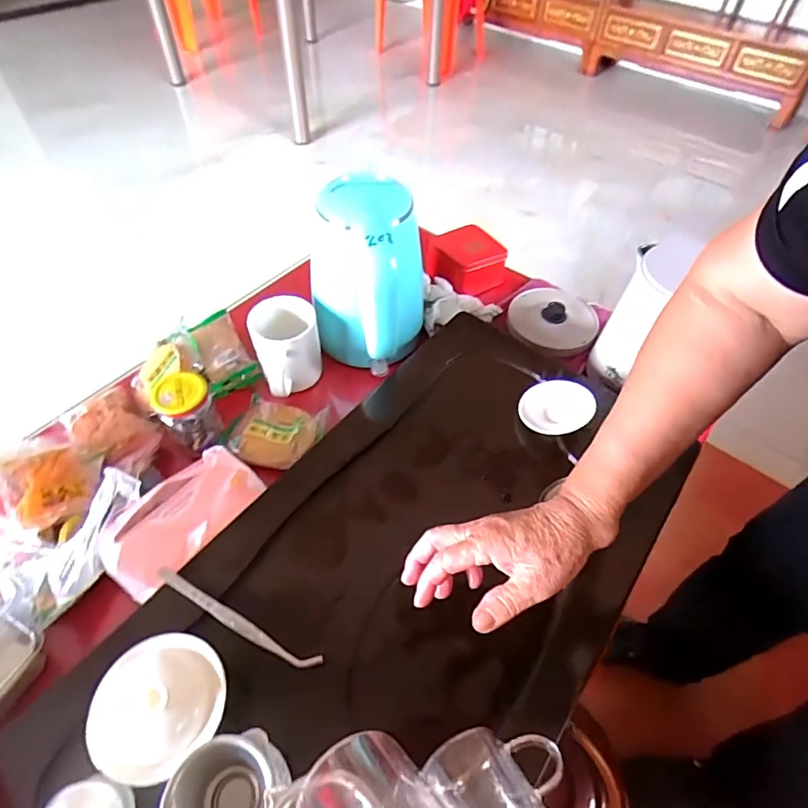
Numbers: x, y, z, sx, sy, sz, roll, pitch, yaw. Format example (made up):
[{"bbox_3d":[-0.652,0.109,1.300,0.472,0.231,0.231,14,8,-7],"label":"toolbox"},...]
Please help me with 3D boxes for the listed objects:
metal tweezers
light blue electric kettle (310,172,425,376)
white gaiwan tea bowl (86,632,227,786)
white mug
[{"bbox_3d":[-0.149,0.189,0.440,0.167,0.007,0.016,22,54,14],"label":"metal tweezers"},{"bbox_3d":[-0.044,-0.149,0.634,0.127,0.217,0.116,32,57,21],"label":"light blue electric kettle"},{"bbox_3d":[-0.181,0.231,0.382,0.085,0.051,0.091,7,52,3],"label":"white gaiwan tea bowl"},{"bbox_3d":[-0.151,-0.079,0.654,0.084,0.096,0.086,-16,54,-15],"label":"white mug"}]

